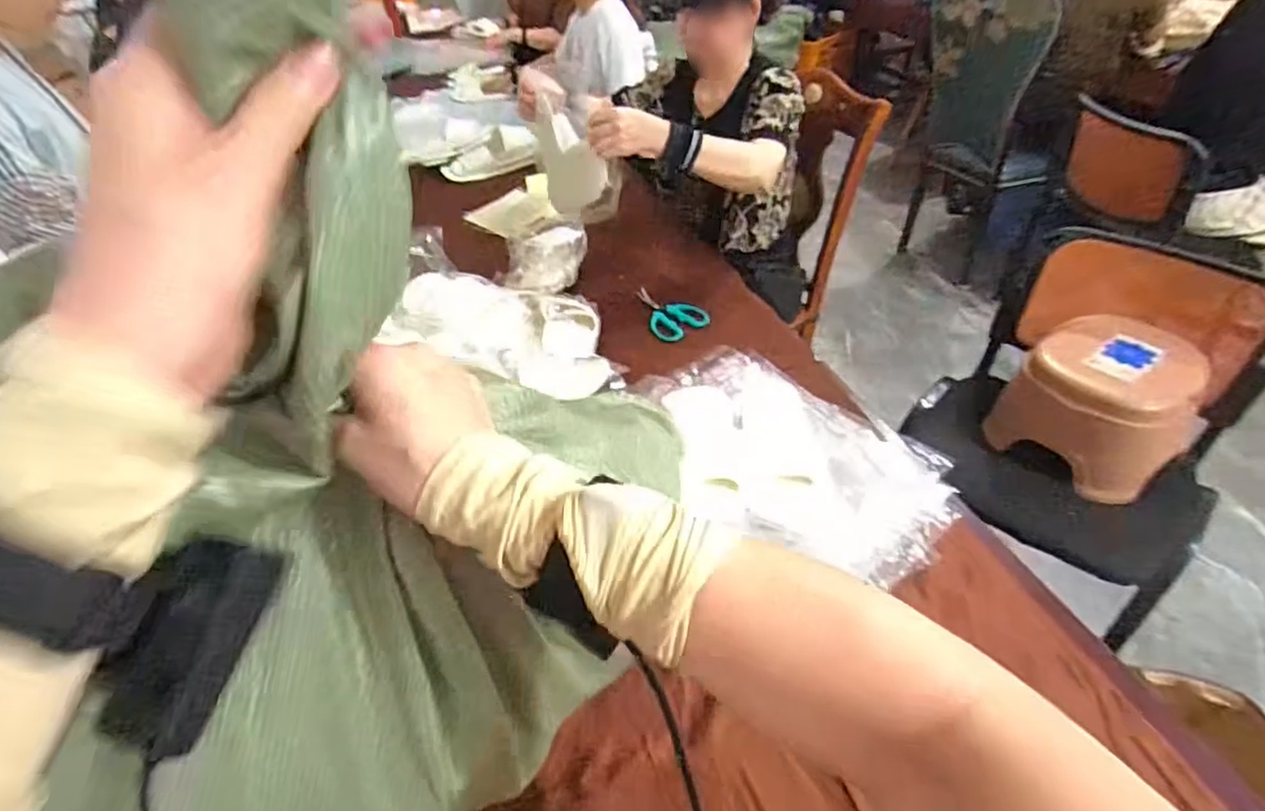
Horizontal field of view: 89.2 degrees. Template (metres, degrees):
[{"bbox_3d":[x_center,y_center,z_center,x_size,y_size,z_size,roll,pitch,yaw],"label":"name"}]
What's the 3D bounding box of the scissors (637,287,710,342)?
[{"bbox_3d":[0.064,-0.171,1.170,0.089,0.021,0.150,-27,47,-22],"label":"scissors"}]

